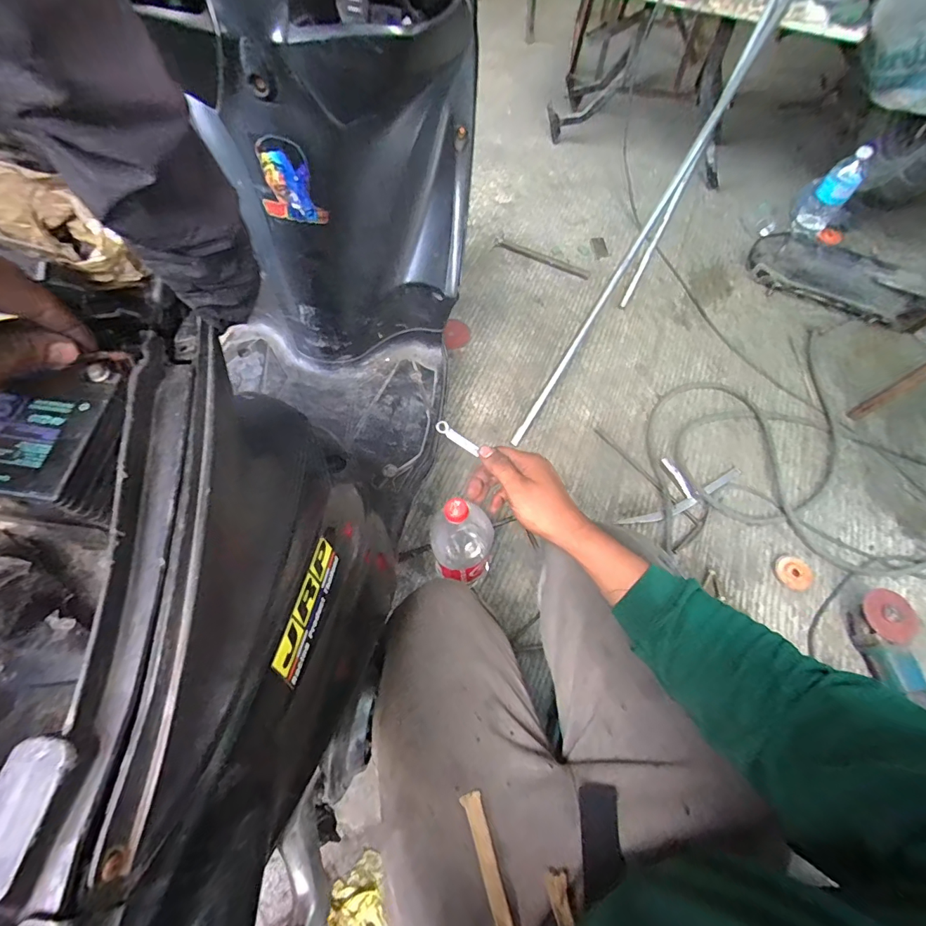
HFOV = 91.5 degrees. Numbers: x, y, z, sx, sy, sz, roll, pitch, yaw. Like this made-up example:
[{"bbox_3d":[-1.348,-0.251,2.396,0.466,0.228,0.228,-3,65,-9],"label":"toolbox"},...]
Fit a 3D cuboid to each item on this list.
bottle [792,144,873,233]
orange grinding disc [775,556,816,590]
[{"bbox_3d":[0.973,-0.712,1.196,0.093,0.245,0.091,35,67,16],"label":"bottle"},{"bbox_3d":[0.653,0.213,0.882,0.063,0.017,0.065,1,62,-1],"label":"orange grinding disc"}]

